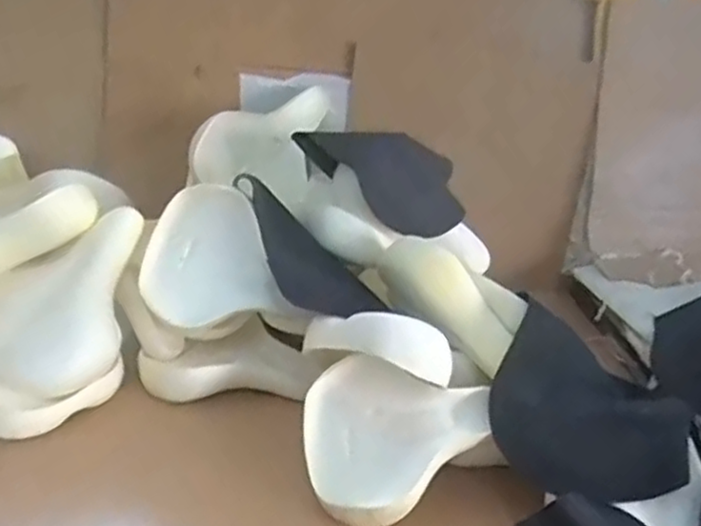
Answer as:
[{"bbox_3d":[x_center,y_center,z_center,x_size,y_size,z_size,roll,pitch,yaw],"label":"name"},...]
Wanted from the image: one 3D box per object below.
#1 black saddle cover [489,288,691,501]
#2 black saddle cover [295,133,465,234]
[{"bbox_3d":[0.268,0.161,0.817,0.207,0.124,0.168,15,27,18],"label":"black saddle cover"},{"bbox_3d":[0.043,-0.125,1.035,0.259,0.131,0.047,20,2,-17],"label":"black saddle cover"}]

